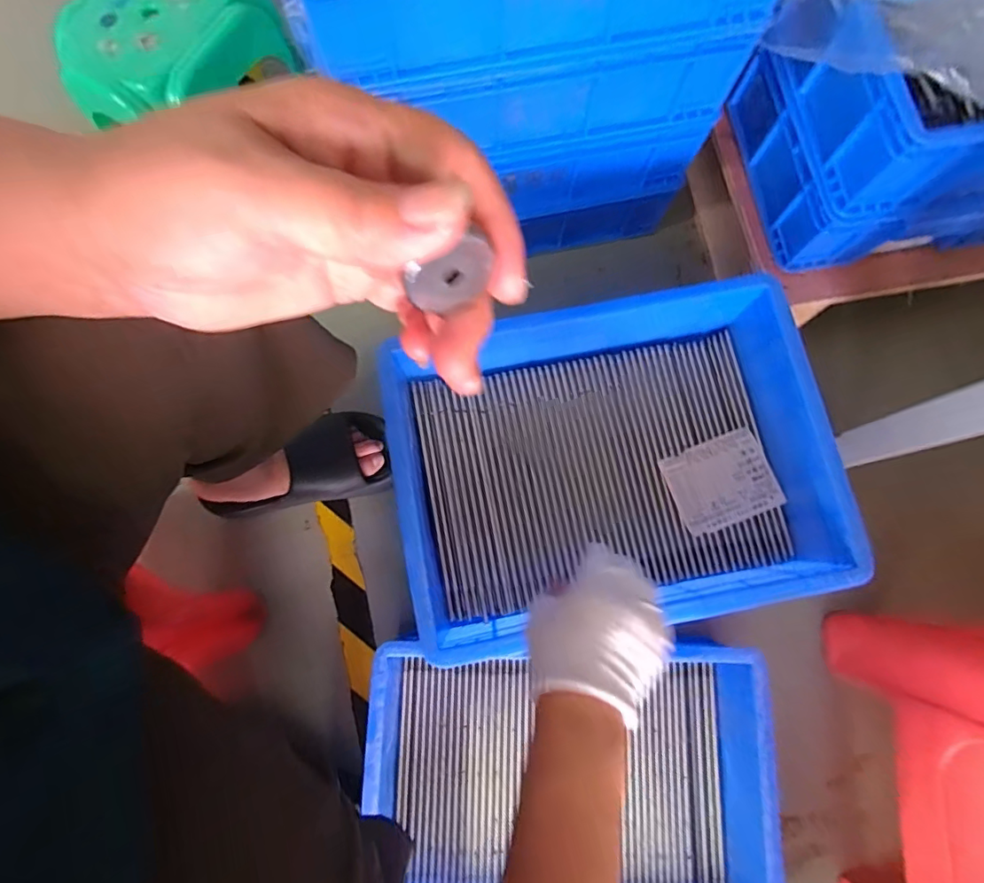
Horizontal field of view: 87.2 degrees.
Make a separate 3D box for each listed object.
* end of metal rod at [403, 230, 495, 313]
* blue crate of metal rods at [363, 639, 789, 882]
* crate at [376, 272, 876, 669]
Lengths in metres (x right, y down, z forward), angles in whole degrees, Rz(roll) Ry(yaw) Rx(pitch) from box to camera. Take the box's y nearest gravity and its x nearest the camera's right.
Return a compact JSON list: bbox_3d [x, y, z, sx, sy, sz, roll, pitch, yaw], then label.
[{"bbox_3d":[-0.012,-0.049,0.156,0.024,0.023,0.007,-28,80,-6],"label":"end of metal rod"},{"bbox_3d":[0.083,0.373,0.558,0.418,0.110,0.302,1,78,0],"label":"blue crate of metal rods"},{"bbox_3d":[0.117,0.023,0.529,0.413,0.099,0.304,-10,78,-2],"label":"crate"}]

